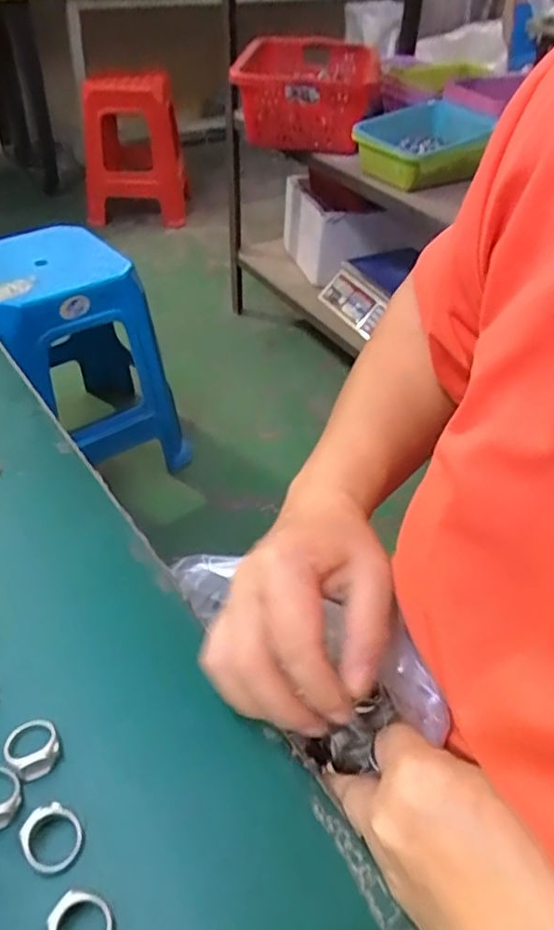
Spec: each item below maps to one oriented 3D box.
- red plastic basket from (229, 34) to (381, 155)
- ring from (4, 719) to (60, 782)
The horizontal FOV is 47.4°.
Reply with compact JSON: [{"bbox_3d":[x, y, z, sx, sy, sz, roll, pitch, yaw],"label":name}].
[{"bbox_3d":[0.071,-0.798,1.350,0.269,0.144,0.391,5,43,3],"label":"red plastic basket"},{"bbox_3d":[-0.113,0.129,0.290,0.023,0.009,0.028,-21,47,-24],"label":"ring"}]

